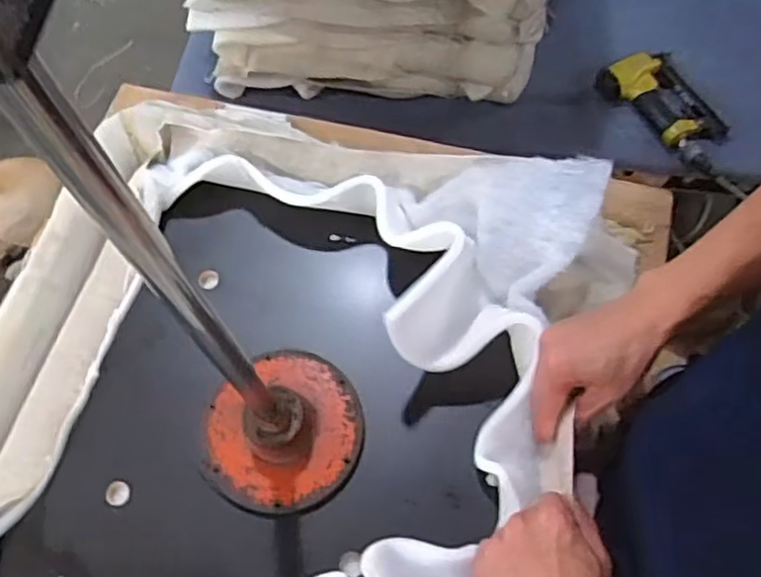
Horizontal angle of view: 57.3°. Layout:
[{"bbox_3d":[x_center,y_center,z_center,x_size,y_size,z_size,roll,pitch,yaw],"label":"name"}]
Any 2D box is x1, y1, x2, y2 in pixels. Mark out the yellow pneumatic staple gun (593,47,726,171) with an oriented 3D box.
[{"bbox_3d":[0.480,-0.297,1.144,0.132,0.057,0.225,-27,67,-9],"label":"yellow pneumatic staple gun"}]

